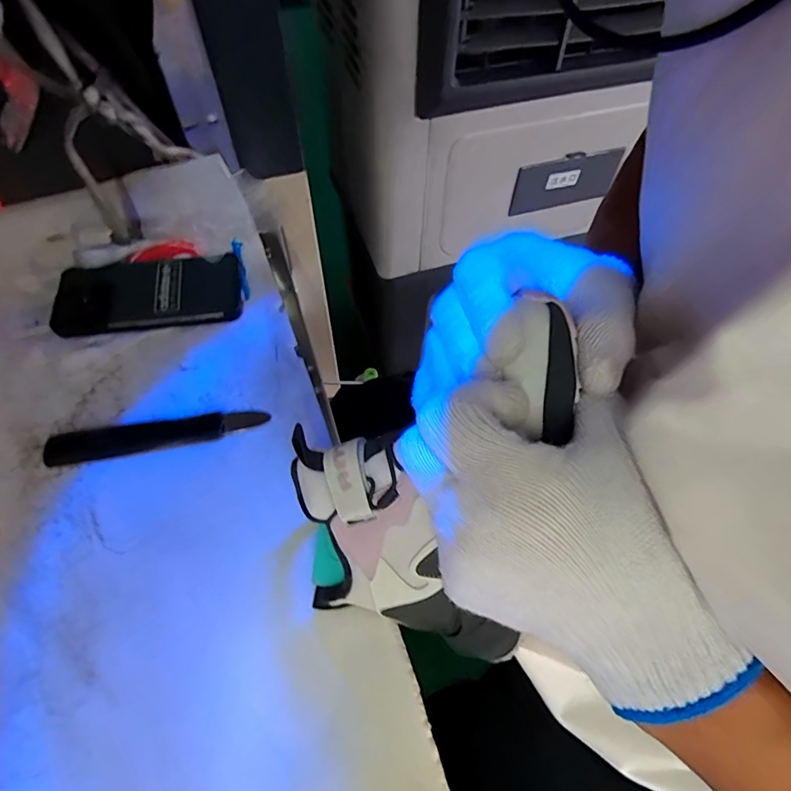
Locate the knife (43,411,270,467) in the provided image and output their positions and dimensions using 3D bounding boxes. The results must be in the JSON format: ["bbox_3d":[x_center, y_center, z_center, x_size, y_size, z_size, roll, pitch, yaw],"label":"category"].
[{"bbox_3d":[-0.189,0.029,0.379,0.163,0.009,0.028,-10,59,-9],"label":"knife"}]

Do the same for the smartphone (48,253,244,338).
[{"bbox_3d":[-0.235,-0.095,0.445,0.170,0.013,0.079,-6,65,-6],"label":"smartphone"}]

